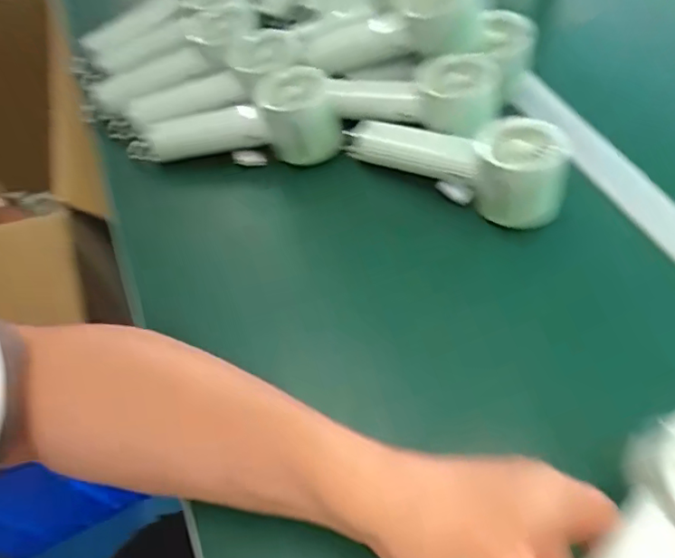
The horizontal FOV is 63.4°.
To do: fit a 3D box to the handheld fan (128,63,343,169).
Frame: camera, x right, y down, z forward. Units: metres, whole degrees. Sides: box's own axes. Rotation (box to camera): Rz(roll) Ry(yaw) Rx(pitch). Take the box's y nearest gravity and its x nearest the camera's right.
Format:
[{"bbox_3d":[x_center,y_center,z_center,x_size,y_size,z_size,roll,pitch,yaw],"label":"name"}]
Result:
[{"bbox_3d":[-0.098,-0.137,0.513,0.200,0.063,0.057,-8,54,15],"label":"handheld fan"}]

